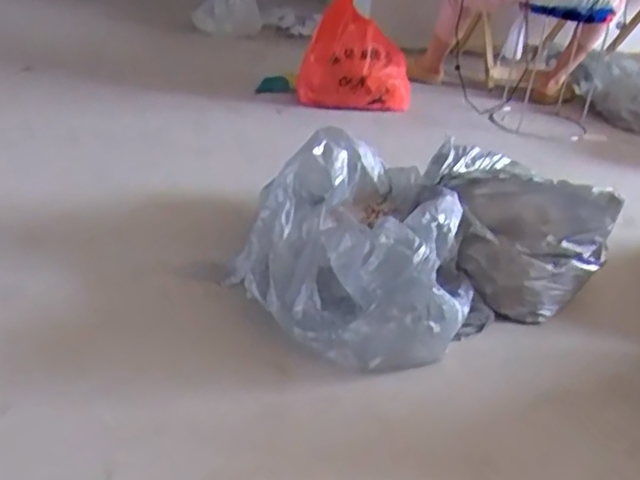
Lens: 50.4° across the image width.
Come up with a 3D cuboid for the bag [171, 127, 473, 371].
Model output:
[{"bbox_3d":[0.056,-0.011,1.385,0.496,0.238,0.519,10,29,8],"label":"bag"}]

